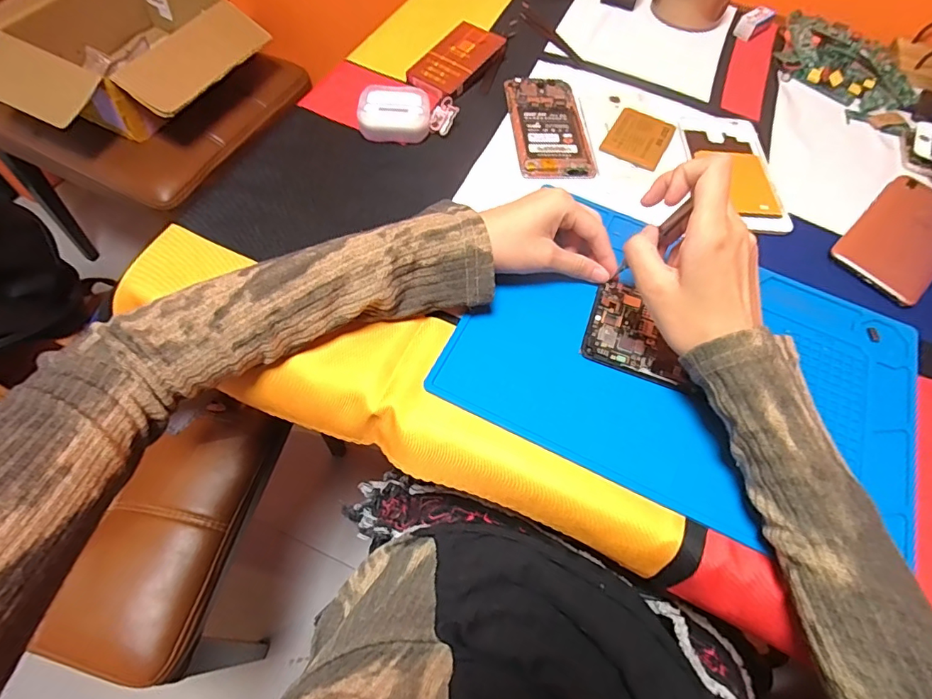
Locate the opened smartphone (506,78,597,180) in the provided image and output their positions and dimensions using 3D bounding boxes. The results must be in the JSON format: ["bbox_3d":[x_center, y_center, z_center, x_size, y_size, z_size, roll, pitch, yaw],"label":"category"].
[{"bbox_3d":[0.079,-0.219,0.482,0.067,0.007,0.139,-3,60,-5],"label":"opened smartphone"}]

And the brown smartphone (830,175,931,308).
[{"bbox_3d":[0.390,-0.103,0.441,0.158,0.006,0.076,-39,69,-22],"label":"brown smartphone"}]

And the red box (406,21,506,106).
[{"bbox_3d":[-0.010,-0.296,0.511,0.055,0.022,0.108,32,64,15],"label":"red box"}]

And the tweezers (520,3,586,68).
[{"bbox_3d":[0.095,-0.358,0.562,0.020,0.007,0.115,-31,67,-19],"label":"tweezers"}]

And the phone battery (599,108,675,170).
[{"bbox_3d":[0.166,-0.203,0.476,0.055,0.006,0.072,26,62,12],"label":"phone battery"}]

